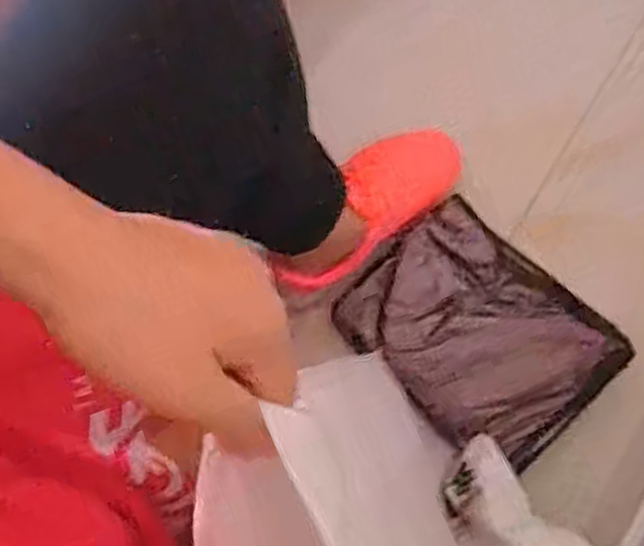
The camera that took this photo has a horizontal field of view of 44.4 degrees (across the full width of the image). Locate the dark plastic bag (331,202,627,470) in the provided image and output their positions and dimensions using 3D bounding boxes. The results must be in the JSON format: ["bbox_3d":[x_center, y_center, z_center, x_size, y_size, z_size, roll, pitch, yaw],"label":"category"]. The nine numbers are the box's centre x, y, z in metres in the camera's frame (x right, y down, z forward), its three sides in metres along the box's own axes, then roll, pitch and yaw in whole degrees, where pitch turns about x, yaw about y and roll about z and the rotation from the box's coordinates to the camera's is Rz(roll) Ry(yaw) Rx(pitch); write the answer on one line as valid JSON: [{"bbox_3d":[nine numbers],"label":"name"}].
[{"bbox_3d":[0.155,0.058,0.785,0.240,0.033,0.182,43,82,8],"label":"dark plastic bag"}]

